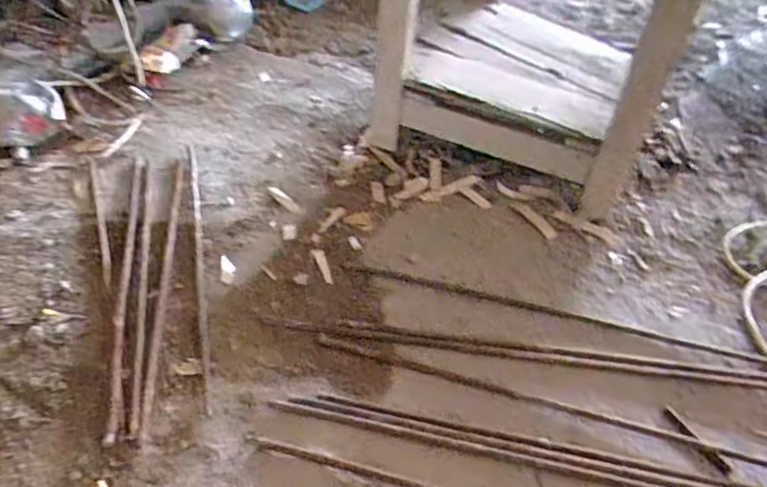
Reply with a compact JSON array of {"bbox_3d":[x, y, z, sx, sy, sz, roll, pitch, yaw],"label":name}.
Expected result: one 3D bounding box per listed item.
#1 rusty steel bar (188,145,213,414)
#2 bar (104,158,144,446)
[{"bbox_3d":[-0.273,0.005,0.833,0.013,0.006,0.558,-8,43,-15],"label":"rusty steel bar"},{"bbox_3d":[-0.358,0.033,0.786,0.019,0.011,0.538,-7,43,-14],"label":"bar"}]

